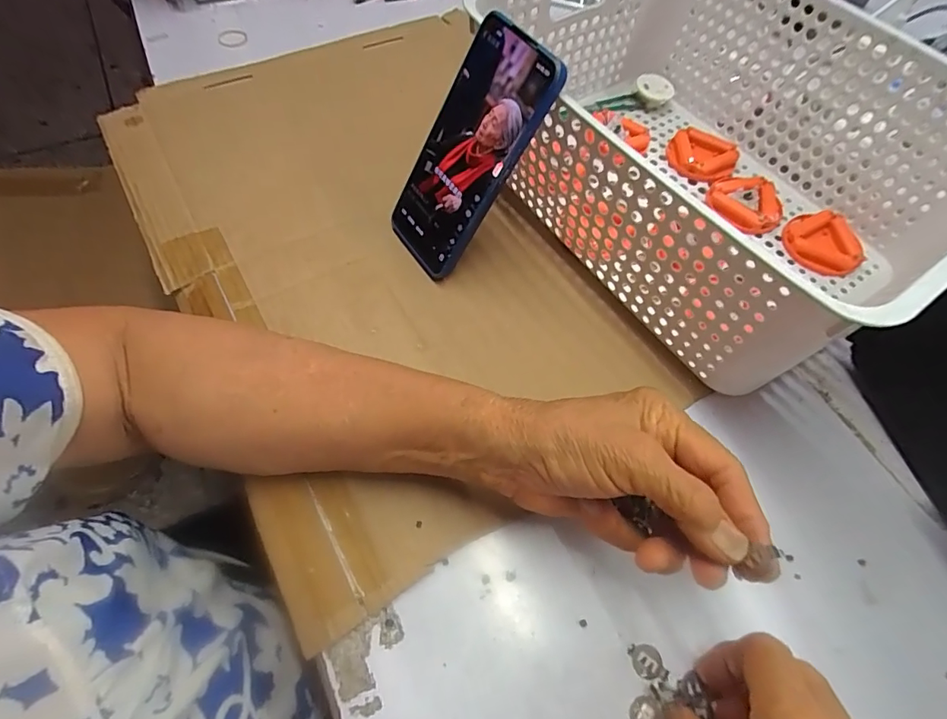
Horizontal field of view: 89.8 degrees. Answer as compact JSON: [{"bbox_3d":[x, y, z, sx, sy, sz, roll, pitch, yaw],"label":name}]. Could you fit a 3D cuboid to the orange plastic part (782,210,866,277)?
[{"bbox_3d":[0.295,-0.099,0.399,0.060,0.010,0.064,2,60,-3],"label":"orange plastic part"}]

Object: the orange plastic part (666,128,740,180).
[{"bbox_3d":[0.214,-0.192,0.447,0.061,0.012,0.062,2,60,-3],"label":"orange plastic part"}]

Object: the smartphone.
[{"bbox_3d":[-0.006,-0.143,0.337,0.014,0.167,0.075,-6,54,-45],"label":"smartphone"}]

